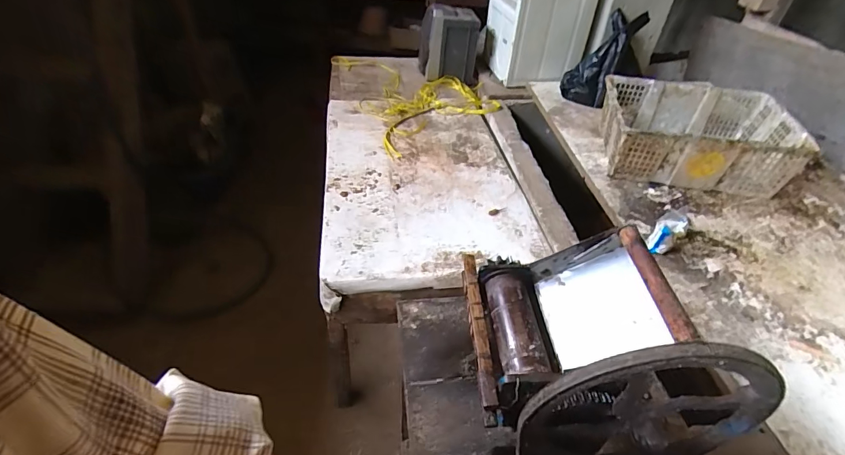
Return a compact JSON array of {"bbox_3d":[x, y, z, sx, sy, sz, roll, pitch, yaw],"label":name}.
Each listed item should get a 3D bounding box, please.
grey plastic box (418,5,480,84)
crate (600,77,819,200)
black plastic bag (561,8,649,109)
[{"bbox_3d":[0.111,-0.753,1.697,0.253,0.261,0.158,5,42,2],"label":"grey plastic box"},{"bbox_3d":[0.770,-0.264,1.200,0.473,0.176,0.333,10,42,7],"label":"crate"},{"bbox_3d":[0.629,-0.605,1.453,0.162,0.345,0.112,39,13,34],"label":"black plastic bag"}]

